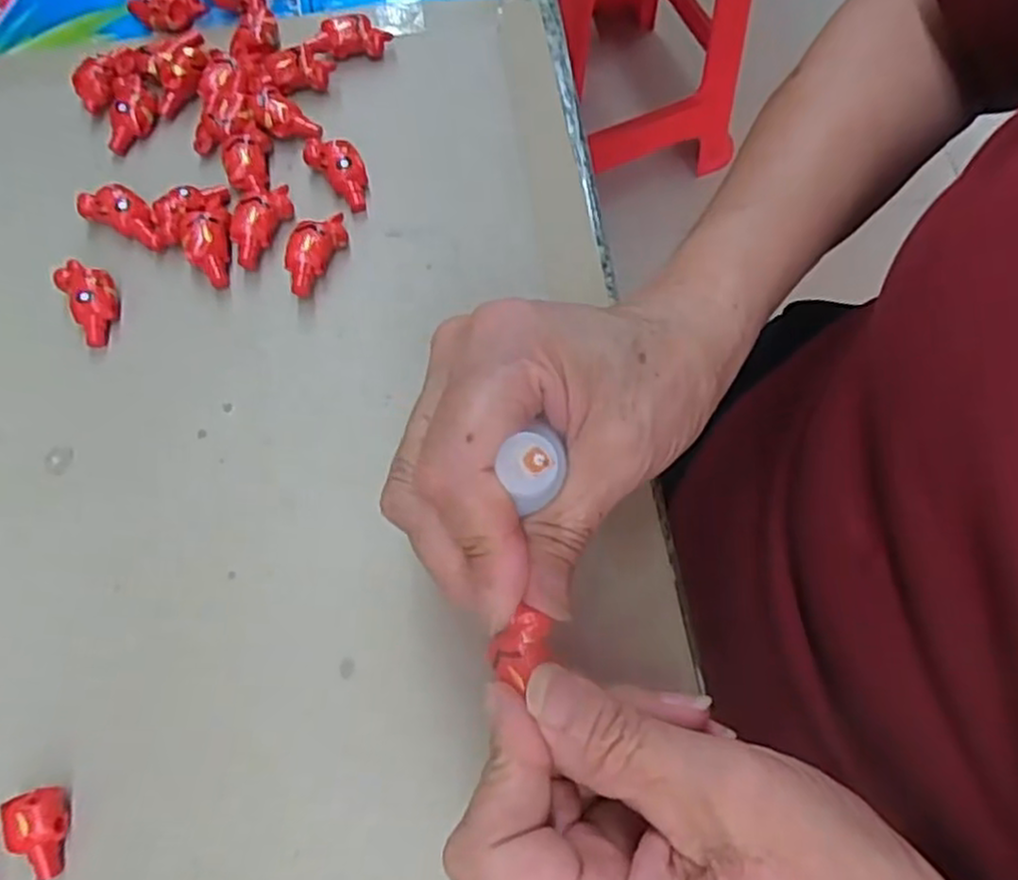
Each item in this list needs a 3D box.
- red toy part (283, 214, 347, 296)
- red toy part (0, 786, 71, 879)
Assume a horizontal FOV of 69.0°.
[{"bbox_3d":[-0.078,-0.075,0.295,0.017,0.013,0.037,21,71,9],"label":"red toy part"},{"bbox_3d":[-0.144,0.120,0.226,0.015,0.014,0.025,-12,70,-3],"label":"red toy part"}]

